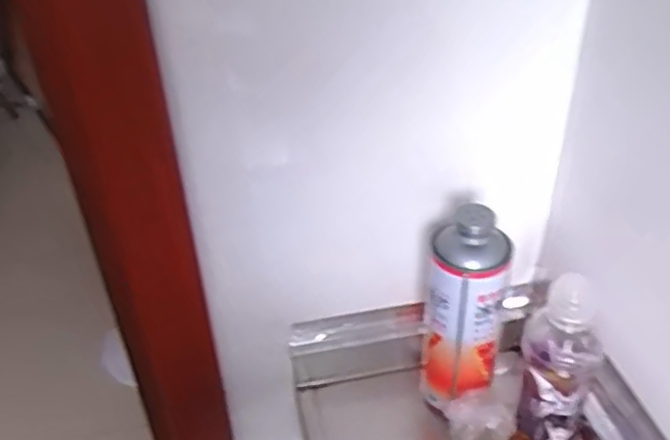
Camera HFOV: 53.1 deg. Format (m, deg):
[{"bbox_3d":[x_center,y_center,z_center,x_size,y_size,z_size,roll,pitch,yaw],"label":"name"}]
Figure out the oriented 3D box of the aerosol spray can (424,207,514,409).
[{"bbox_3d":[0.132,0.090,0.688,0.078,0.222,0.073,-2,37,1],"label":"aerosol spray can"}]

